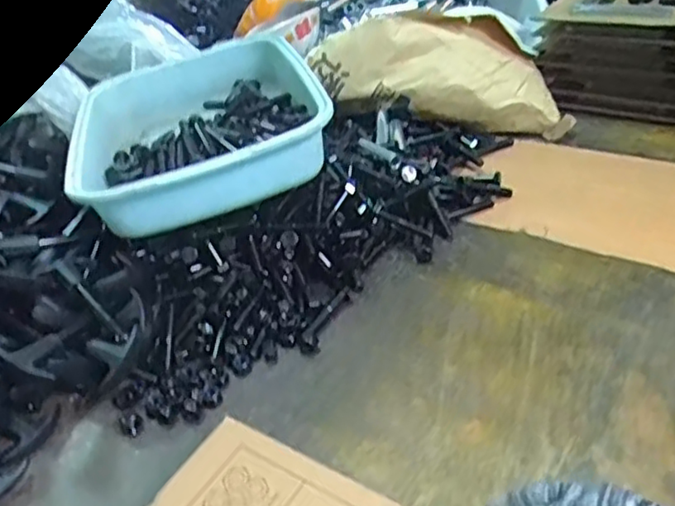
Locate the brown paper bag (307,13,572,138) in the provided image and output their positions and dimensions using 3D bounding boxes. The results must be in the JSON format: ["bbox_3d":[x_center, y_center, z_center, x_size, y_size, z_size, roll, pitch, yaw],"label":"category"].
[{"bbox_3d":[0.120,-0.214,0.776,0.308,0.118,0.085,12,37,2],"label":"brown paper bag"}]

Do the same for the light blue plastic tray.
[{"bbox_3d":[-0.138,-0.127,0.655,0.222,0.084,0.306,-15,36,-6],"label":"light blue plastic tray"}]

